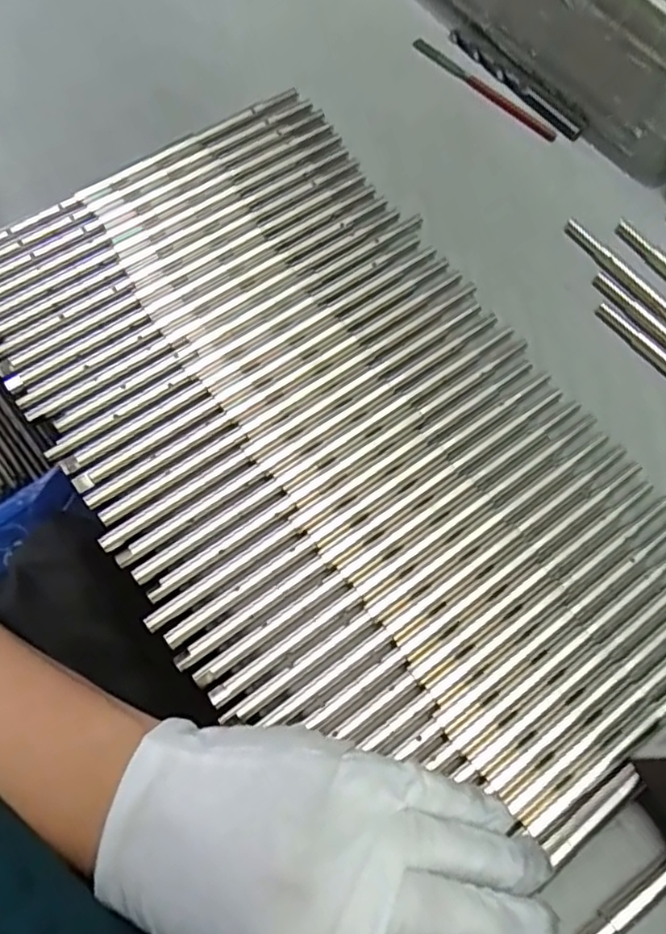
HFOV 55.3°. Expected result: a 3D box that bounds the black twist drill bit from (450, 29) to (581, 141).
[{"bbox_3d":[0.109,-0.232,0.385,0.008,0.004,0.105,-39,76,-15],"label":"black twist drill bit"}]

